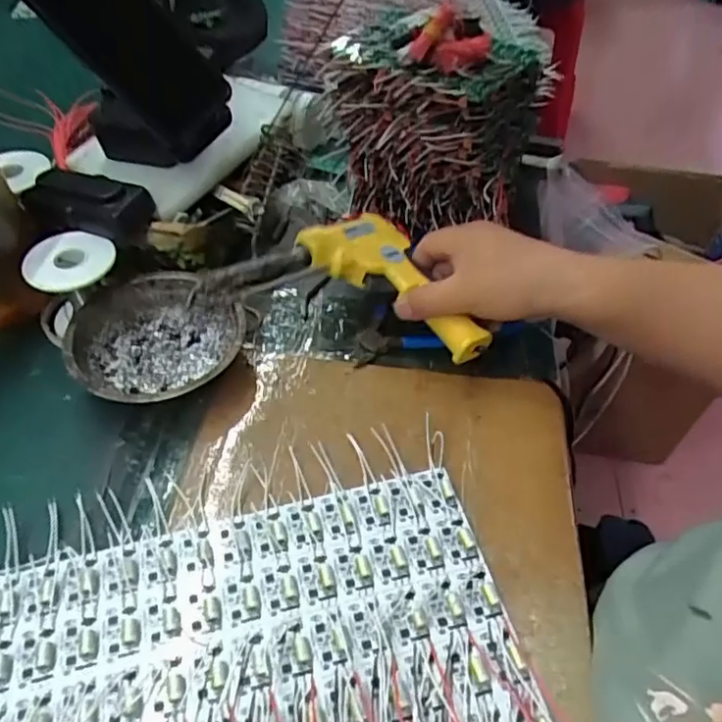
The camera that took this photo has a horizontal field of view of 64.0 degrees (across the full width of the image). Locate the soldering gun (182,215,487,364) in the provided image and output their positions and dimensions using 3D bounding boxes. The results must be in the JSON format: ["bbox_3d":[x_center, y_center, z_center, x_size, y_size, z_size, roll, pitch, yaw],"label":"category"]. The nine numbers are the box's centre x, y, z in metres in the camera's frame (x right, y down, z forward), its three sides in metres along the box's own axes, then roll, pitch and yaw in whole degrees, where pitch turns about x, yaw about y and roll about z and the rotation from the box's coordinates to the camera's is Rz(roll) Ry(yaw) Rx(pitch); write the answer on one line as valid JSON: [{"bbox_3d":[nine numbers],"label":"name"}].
[{"bbox_3d":[-0.011,-0.068,0.430,0.197,0.048,0.124,-1,49,-3],"label":"soldering gun"}]

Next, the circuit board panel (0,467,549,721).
[{"bbox_3d":[-0.052,0.187,0.293,0.282,0.015,0.239,-10,50,-11],"label":"circuit board panel"}]

